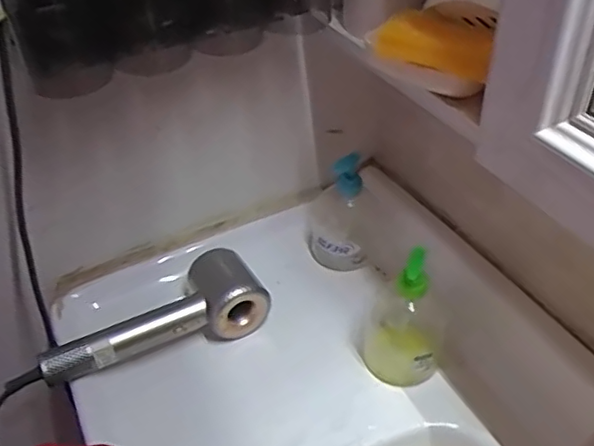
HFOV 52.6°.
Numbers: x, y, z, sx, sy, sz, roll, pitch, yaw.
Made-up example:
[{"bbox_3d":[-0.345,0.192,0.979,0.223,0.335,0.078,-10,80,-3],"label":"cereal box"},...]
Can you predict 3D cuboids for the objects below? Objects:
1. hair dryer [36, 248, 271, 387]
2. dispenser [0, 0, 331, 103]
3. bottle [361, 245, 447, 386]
[{"bbox_3d":[-0.163,0.117,0.707,0.253,0.079,0.087,-18,43,-16],"label":"hair dryer"},{"bbox_3d":[-0.111,-0.213,0.564,0.296,0.113,0.108,-20,43,-18],"label":"dispenser"},{"bbox_3d":[0.112,0.096,0.632,0.087,0.169,0.067,8,42,14],"label":"bottle"}]

